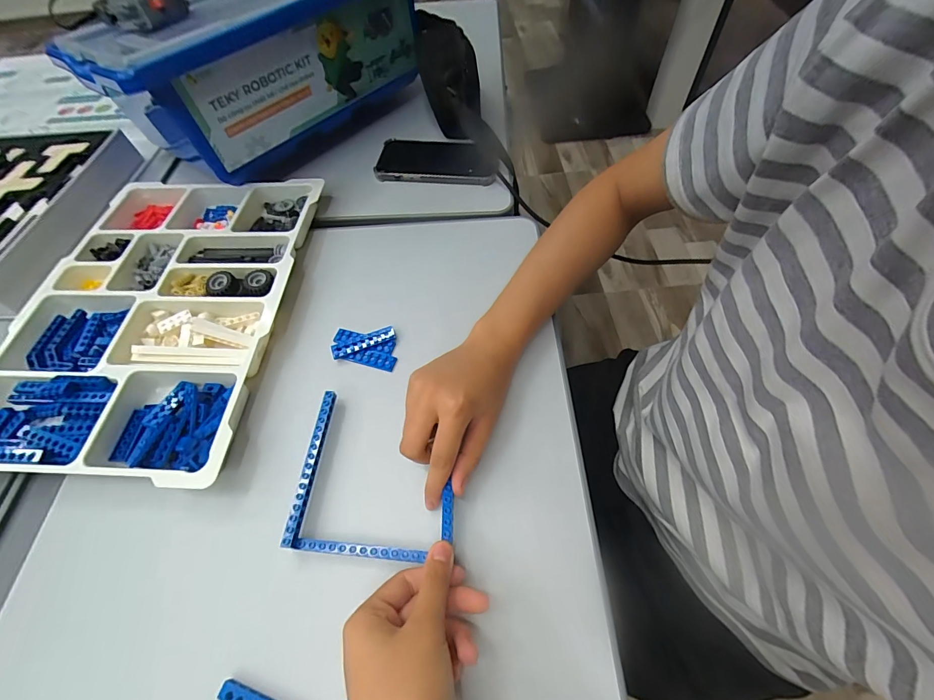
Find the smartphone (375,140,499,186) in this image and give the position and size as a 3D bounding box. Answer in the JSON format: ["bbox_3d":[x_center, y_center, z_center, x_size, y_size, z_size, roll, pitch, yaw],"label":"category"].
[{"bbox_3d":[-0.042,-0.262,0.544,0.160,0.018,0.082,1,59,5],"label":"smartphone"}]

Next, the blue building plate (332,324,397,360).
[{"bbox_3d":[-0.105,-0.009,0.398,0.064,0.006,0.019,-23,60,-10],"label":"blue building plate"}]

